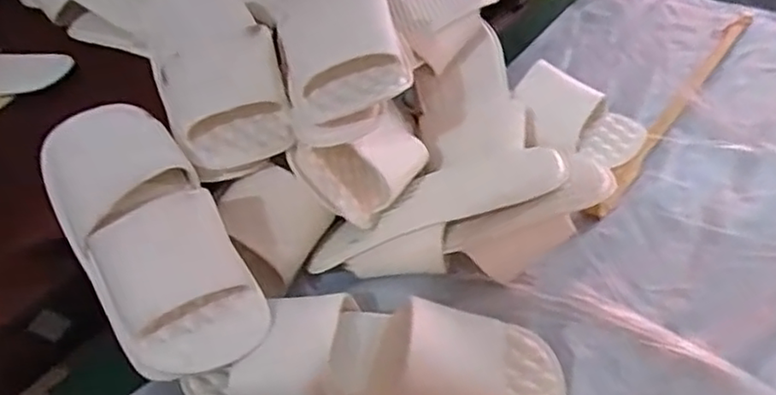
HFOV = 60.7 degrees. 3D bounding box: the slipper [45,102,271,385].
[{"bbox_3d":[-0.185,0.022,0.504,0.103,0.077,0.247,-28,73,-22],"label":"slipper"}]

